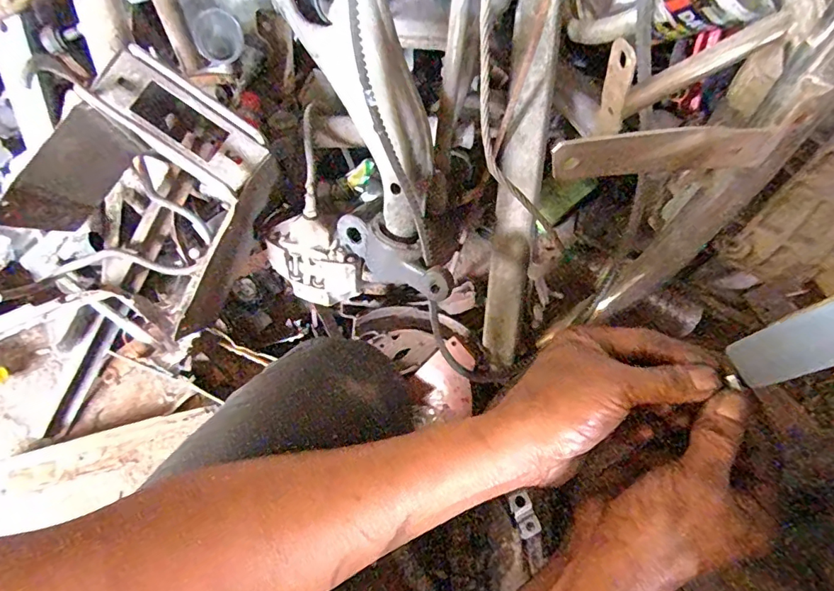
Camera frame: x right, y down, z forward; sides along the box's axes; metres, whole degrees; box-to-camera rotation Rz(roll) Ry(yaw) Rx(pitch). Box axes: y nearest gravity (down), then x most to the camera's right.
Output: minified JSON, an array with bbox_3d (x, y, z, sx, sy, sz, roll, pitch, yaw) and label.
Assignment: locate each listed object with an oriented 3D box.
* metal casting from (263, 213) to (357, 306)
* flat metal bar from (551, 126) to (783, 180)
[{"bbox_3d":[-0.127,-0.050,0.640,0.127,0.093,0.055,42,34,-3],"label":"metal casting"},{"bbox_3d":[0.172,-0.097,0.336,0.188,0.040,0.009,-9,65,-16],"label":"flat metal bar"}]

